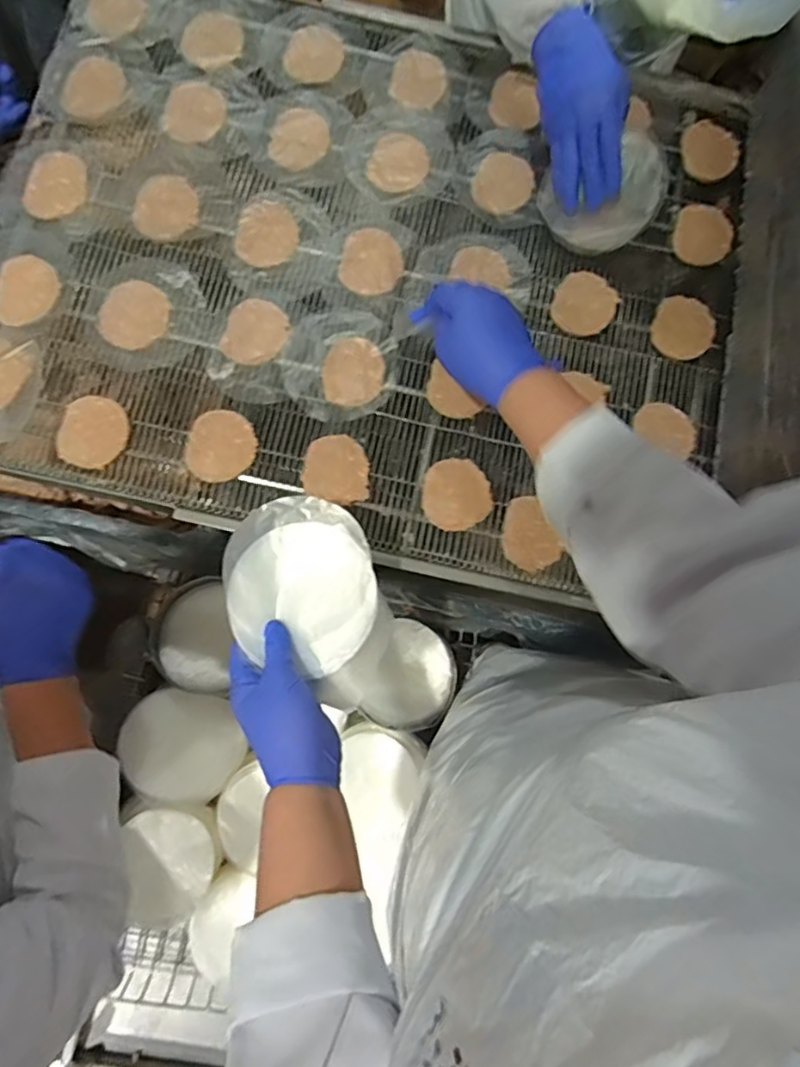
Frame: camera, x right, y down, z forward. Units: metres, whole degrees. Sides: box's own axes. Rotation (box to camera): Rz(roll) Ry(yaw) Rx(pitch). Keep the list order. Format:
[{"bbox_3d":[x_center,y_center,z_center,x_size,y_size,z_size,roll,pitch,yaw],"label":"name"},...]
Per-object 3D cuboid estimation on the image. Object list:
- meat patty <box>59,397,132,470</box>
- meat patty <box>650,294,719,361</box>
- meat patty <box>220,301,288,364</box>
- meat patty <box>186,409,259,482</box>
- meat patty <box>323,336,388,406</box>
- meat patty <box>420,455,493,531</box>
[{"bbox_3d":[-0.300,-0.100,0.590,0.063,0.013,0.069,0,73,-1],"label":"meat patty"},{"bbox_3d":[0.301,-0.221,0.641,0.072,0.011,0.068,0,73,-1],"label":"meat patty"},{"bbox_3d":[-0.148,-0.208,0.617,0.062,0.006,0.070,12,73,3],"label":"meat patty"},{"bbox_3d":[-0.177,-0.087,0.595,0.068,0.007,0.068,0,91,-8],"label":"meat patty"},{"bbox_3d":[-0.047,-0.167,0.614,0.064,0.012,0.068,0,73,-1],"label":"meat patty"},{"bbox_3d":[0.055,-0.039,0.601,0.069,0.008,0.069,-1,84,5],"label":"meat patty"}]

